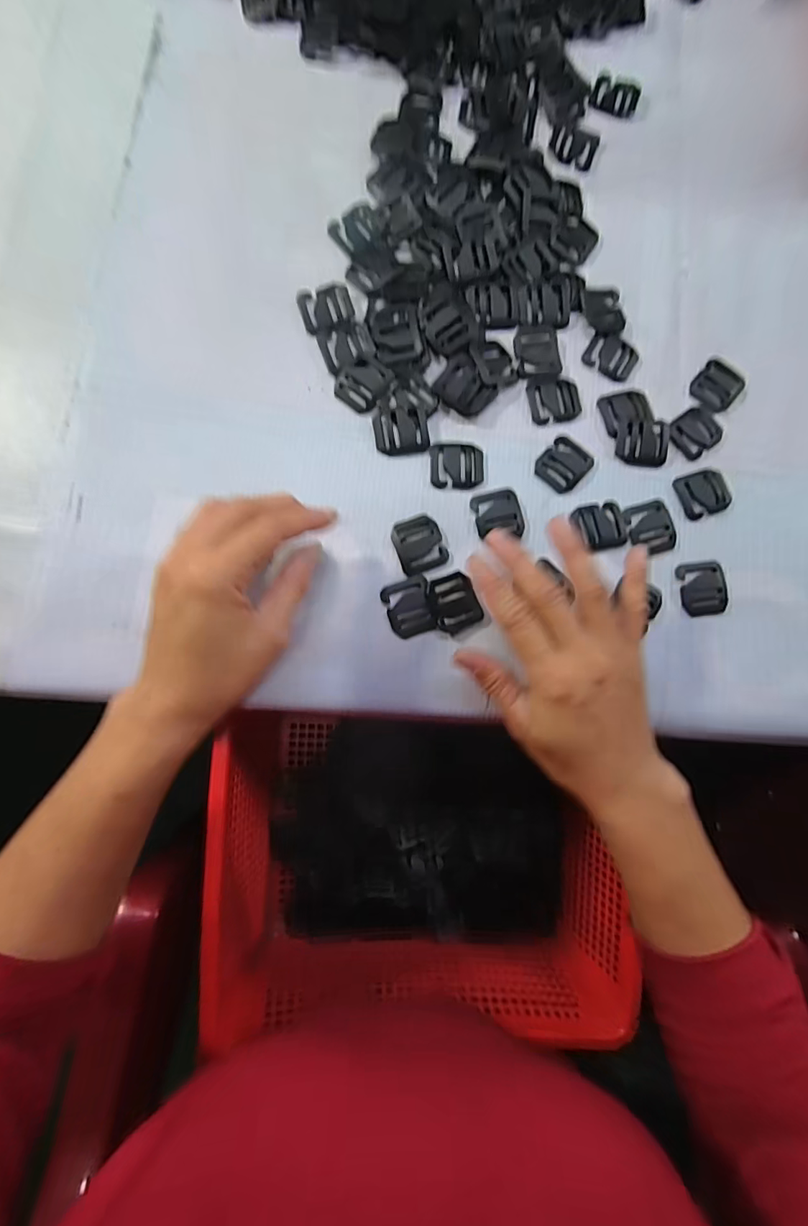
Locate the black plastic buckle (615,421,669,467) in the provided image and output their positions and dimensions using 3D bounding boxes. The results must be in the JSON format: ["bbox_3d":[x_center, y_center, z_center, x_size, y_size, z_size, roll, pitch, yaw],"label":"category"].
[{"bbox_3d":[0.160,-0.114,0.335,0.035,0.007,0.030,3,81,-2],"label":"black plastic buckle"}]

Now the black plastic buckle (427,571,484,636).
[{"bbox_3d":[0.032,-0.007,0.315,0.030,0.006,0.036,-21,83,-6],"label":"black plastic buckle"}]

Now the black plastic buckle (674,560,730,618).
[{"bbox_3d":[0.195,-0.016,0.325,0.033,0.004,0.035,-5,82,-4],"label":"black plastic buckle"}]

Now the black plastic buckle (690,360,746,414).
[{"bbox_3d":[0.218,-0.158,0.349,0.030,0.004,0.036,38,81,3],"label":"black plastic buckle"}]

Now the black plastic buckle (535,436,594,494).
[{"bbox_3d":[0.106,-0.099,0.332,0.030,0.004,0.034,40,82,3],"label":"black plastic buckle"}]

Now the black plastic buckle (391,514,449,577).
[{"bbox_3d":[0.010,-0.044,0.319,0.030,0.004,0.035,-19,83,-6],"label":"black plastic buckle"}]

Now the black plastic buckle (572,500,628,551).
[{"bbox_3d":[0.127,-0.056,0.326,0.032,0.004,0.029,-13,82,-5],"label":"black plastic buckle"}]

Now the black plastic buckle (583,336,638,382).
[{"bbox_3d":[0.144,-0.178,0.348,0.033,0.004,0.028,32,81,2],"label":"black plastic buckle"}]

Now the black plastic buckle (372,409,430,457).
[{"bbox_3d":[-0.002,-0.118,0.327,0.035,0.005,0.028,-7,82,-4],"label":"black plastic buckle"}]

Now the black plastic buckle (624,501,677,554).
[{"bbox_3d":[0.162,-0.056,0.329,0.032,0.006,0.034,-16,83,-5],"label":"black plastic buckle"}]

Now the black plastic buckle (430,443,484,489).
[{"bbox_3d":[0.035,-0.097,0.328,0.035,0.004,0.030,1,81,-3],"label":"black plastic buckle"}]

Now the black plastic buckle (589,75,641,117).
[{"bbox_3d":[0.159,-0.391,0.378,0.035,0.004,0.031,17,81,0],"label":"black plastic buckle"}]

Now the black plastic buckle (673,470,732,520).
[{"bbox_3d":[0.200,-0.080,0.334,0.034,0.004,0.030,-20,83,-6],"label":"black plastic buckle"}]

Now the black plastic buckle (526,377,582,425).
[{"bbox_3d":[0.101,-0.144,0.339,0.034,0.004,0.031,-11,82,-4],"label":"black plastic buckle"}]

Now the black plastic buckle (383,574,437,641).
[{"bbox_3d":[0.004,-0.004,0.312,0.029,0.004,0.036,-20,83,-6],"label":"black plastic buckle"}]

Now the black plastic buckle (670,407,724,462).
[{"bbox_3d":[0.200,-0.124,0.340,0.036,0.004,0.030,-35,85,-7],"label":"black plastic buckle"}]

